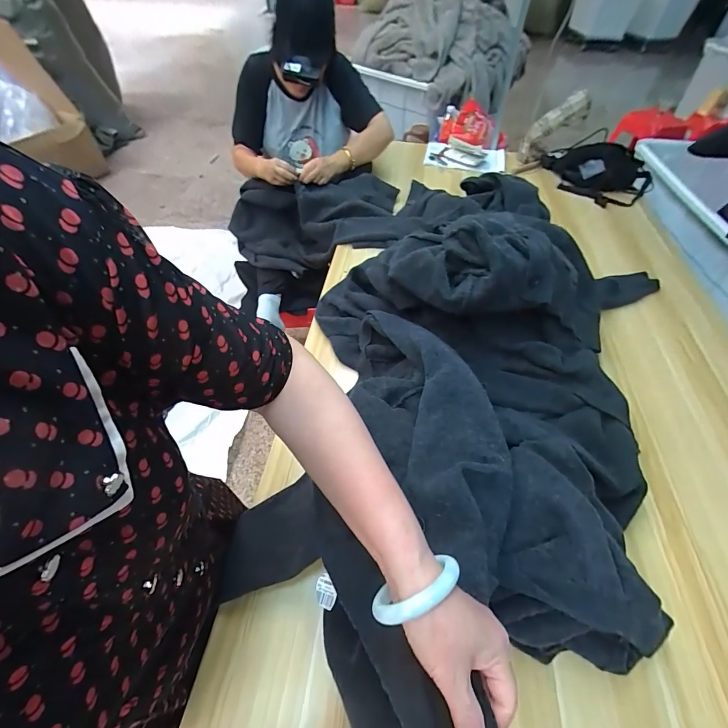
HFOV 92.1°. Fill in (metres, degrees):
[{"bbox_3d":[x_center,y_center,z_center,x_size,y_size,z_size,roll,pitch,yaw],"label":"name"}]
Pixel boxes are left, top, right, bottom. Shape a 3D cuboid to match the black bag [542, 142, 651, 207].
[{"bbox_3d":[0.831,-0.685,1.261,0.358,0.122,0.241,22,55,13],"label":"black bag"}]

